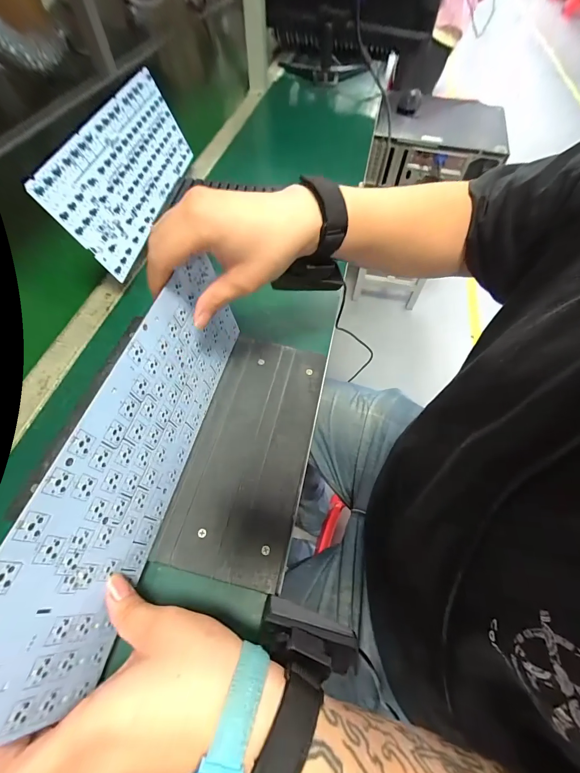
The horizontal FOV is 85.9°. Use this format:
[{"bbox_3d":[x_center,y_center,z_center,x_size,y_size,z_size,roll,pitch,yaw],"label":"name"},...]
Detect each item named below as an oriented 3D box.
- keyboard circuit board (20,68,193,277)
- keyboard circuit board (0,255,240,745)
[{"bbox_3d":[-0.226,-0.315,0.445,0.004,0.124,0.329,-5,58,23],"label":"keyboard circuit board"},{"bbox_3d":[-0.114,0.043,0.245,0.004,0.125,0.335,6,59,16],"label":"keyboard circuit board"}]

